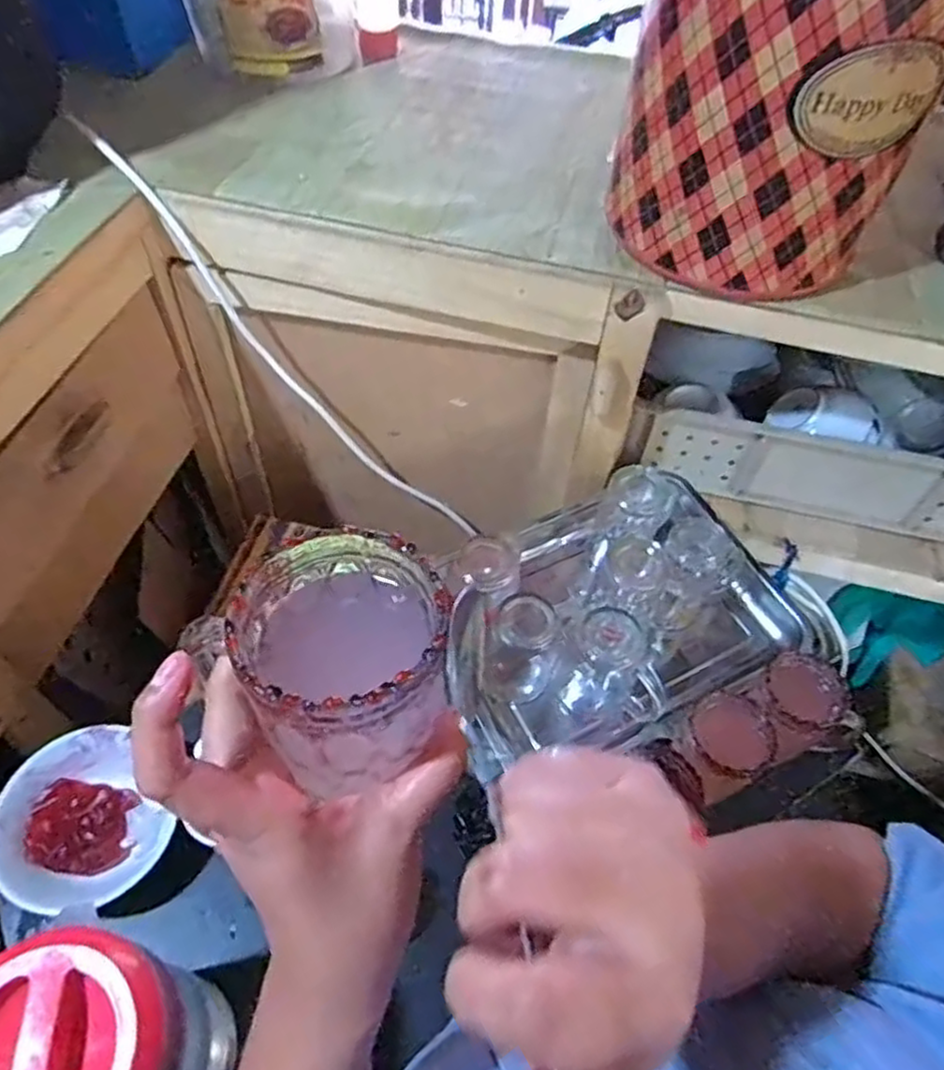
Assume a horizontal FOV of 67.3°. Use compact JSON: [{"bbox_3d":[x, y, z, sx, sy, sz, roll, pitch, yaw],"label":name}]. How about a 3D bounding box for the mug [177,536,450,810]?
[{"bbox_3d":[-0.046,0.045,0.266,0.080,0.067,0.082,2,59,-3],"label":"mug"}]

